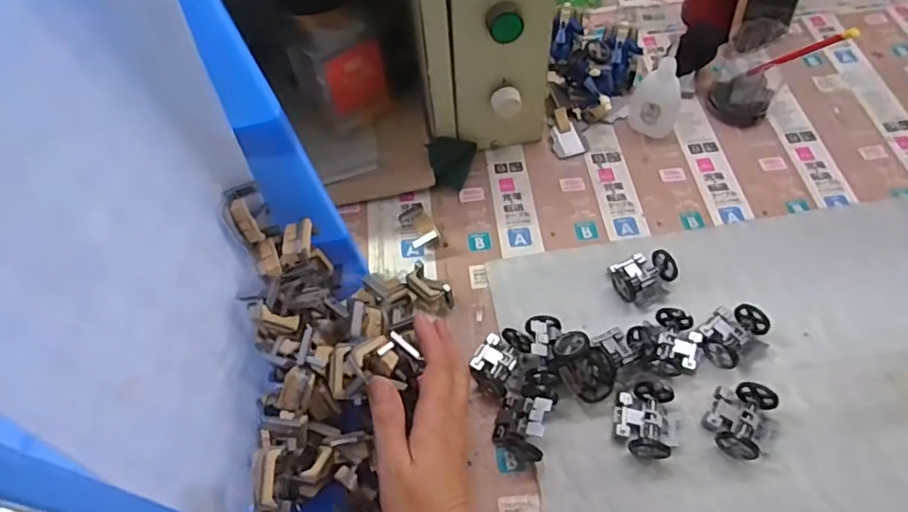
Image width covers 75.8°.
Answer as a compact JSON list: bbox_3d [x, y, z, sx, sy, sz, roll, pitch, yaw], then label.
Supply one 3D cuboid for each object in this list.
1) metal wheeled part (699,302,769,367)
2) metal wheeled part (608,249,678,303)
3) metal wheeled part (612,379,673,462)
[{"bbox_3d":[0.213,0.059,0.451,0.052,0.022,0.037,-37,63,-19],"label":"metal wheeled part"},{"bbox_3d":[0.155,0.013,0.483,0.048,0.023,0.033,-24,59,-12],"label":"metal wheeled part"},{"bbox_3d":[0.134,0.116,0.415,0.037,0.019,0.051,11,58,10],"label":"metal wheeled part"}]

